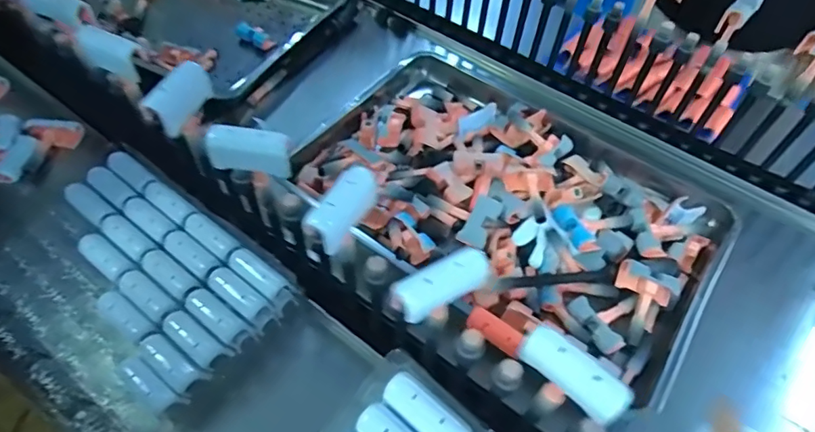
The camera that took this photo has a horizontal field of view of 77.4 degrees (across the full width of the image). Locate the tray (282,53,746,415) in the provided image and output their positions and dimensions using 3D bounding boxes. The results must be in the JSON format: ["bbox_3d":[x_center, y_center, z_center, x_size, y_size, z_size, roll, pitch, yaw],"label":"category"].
[{"bbox_3d":[0.152,-0.035,0.747,0.574,0.053,0.380,33,58,19],"label":"tray"}]

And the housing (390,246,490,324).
[{"bbox_3d":[0.027,0.052,0.401,0.075,0.021,0.033,-28,91,-12],"label":"housing"}]

